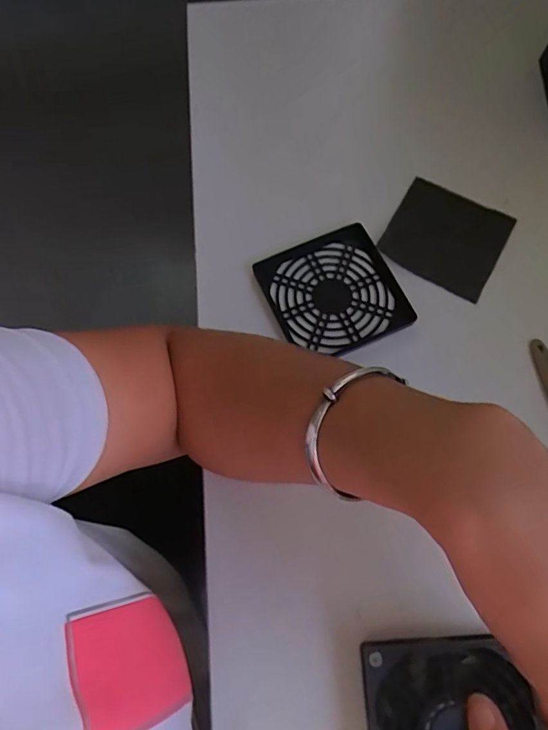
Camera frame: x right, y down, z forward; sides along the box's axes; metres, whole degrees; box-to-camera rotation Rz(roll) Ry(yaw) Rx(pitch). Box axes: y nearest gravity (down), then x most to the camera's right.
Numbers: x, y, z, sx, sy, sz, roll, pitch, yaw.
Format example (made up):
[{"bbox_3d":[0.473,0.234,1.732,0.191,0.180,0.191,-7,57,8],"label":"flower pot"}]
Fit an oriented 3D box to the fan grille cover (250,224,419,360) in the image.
[{"bbox_3d":[0.048,-0.057,0.408,0.099,0.014,0.098,-23,72,-8],"label":"fan grille cover"}]

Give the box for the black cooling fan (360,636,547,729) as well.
[{"bbox_3d":[0.103,0.207,0.288,0.099,0.028,0.093,-3,70,-2],"label":"black cooling fan"}]

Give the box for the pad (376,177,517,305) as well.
[{"bbox_3d":[0.142,-0.107,0.420,0.090,0.005,0.089,28,72,9],"label":"pad"}]

